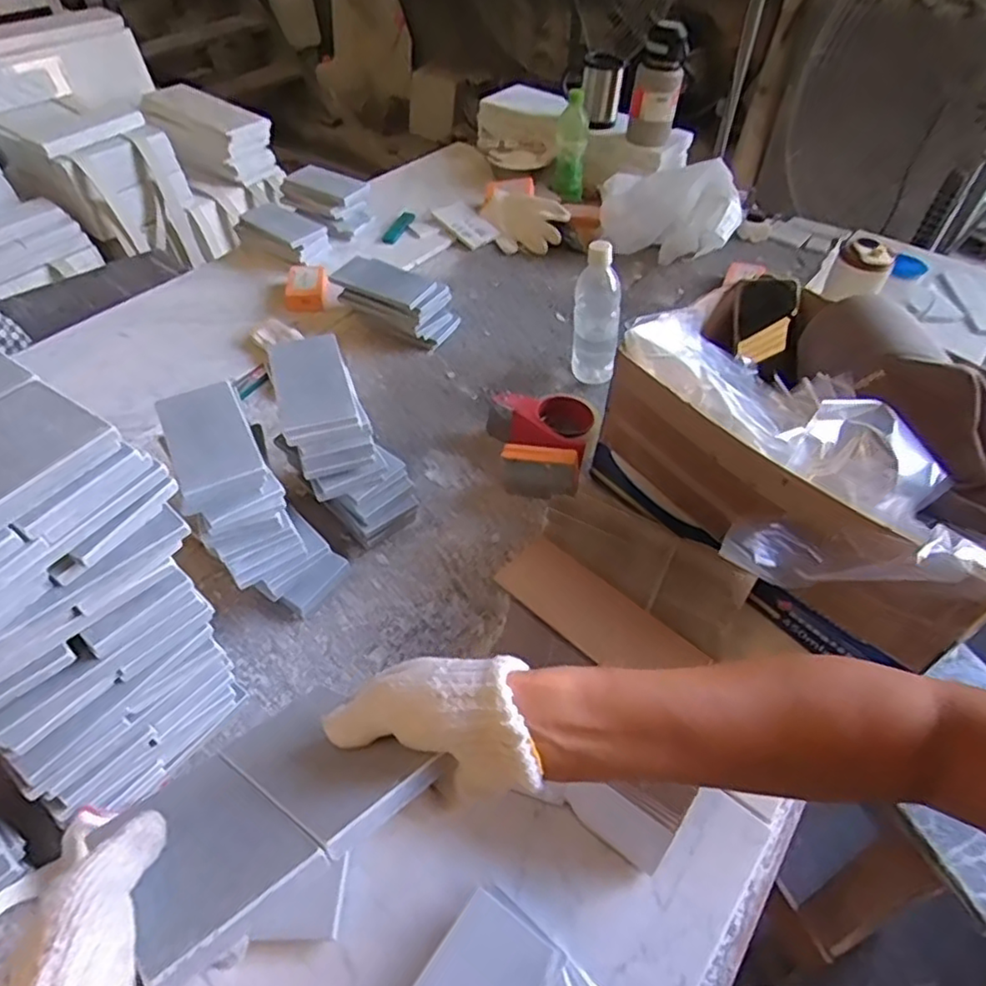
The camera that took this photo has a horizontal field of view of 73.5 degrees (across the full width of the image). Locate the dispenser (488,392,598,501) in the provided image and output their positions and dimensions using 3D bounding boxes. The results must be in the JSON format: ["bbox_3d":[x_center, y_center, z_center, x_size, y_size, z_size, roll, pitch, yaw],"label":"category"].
[{"bbox_3d":[0.056,-0.073,0.874,0.149,0.074,0.165,14,51,11],"label":"dispenser"}]

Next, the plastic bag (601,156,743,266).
[{"bbox_3d":[0.319,-0.512,1.211,0.096,0.149,0.336,-28,30,-22],"label":"plastic bag"}]

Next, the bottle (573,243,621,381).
[{"bbox_3d":[0.152,-0.250,0.960,0.069,0.213,0.053,5,50,3],"label":"bottle"}]

